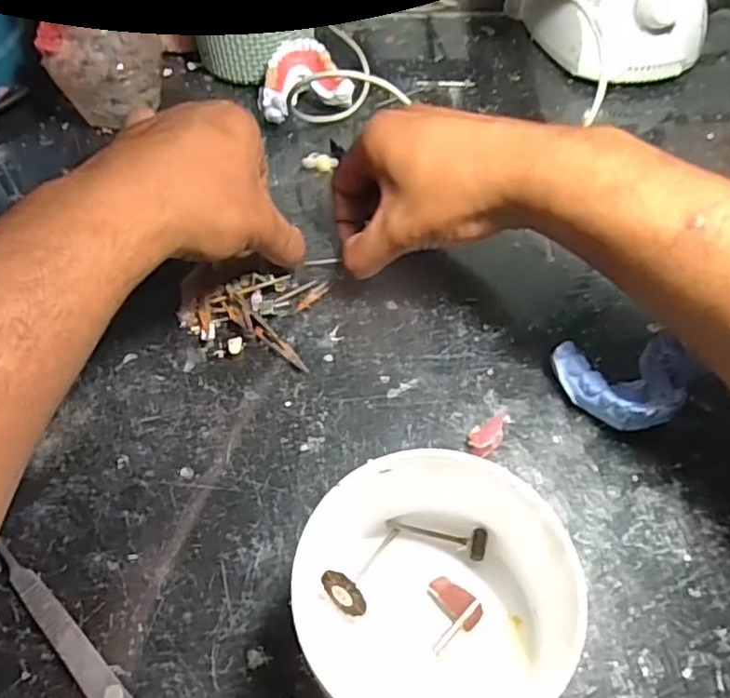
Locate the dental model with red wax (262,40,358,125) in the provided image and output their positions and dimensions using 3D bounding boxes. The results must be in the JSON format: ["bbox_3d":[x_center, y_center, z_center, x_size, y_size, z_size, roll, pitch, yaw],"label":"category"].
[{"bbox_3d":[-0.047,-0.185,0.451,0.066,0.037,0.050,-21,56,-15],"label":"dental model with red wax"}]

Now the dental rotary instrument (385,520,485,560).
[{"bbox_3d":[0.030,0.078,0.267,0.041,0.008,0.012,5,52,21],"label":"dental rotary instrument"}]

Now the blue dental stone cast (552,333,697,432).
[{"bbox_3d":[0.124,0.017,0.303,0.059,0.027,0.049,-6,54,-4],"label":"blue dental stone cast"}]

